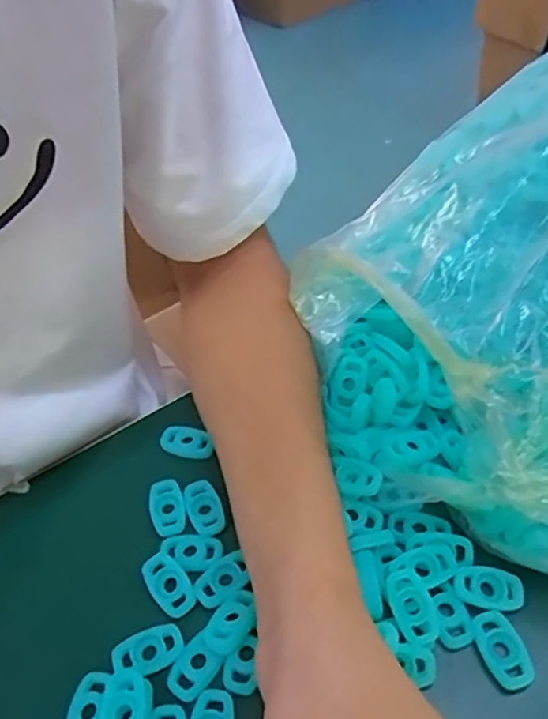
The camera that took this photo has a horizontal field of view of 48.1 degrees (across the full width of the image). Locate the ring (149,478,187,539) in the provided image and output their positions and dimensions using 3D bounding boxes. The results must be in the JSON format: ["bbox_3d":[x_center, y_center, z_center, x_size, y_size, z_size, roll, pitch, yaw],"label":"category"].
[{"bbox_3d":[-0.057,0.079,0.330,0.017,0.004,0.033,-15,47,-7],"label":"ring"}]

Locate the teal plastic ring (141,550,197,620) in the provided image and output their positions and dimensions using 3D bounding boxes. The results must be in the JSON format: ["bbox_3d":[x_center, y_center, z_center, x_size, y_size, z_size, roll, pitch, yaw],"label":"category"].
[{"bbox_3d":[-0.052,0.109,0.301,0.018,0.004,0.032,-30,51,-21],"label":"teal plastic ring"}]

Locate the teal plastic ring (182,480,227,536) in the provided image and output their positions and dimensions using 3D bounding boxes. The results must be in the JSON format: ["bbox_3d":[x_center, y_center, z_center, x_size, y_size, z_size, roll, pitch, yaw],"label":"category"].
[{"bbox_3d":[-0.038,0.079,0.329,0.018,0.004,0.032,-20,48,-12],"label":"teal plastic ring"}]

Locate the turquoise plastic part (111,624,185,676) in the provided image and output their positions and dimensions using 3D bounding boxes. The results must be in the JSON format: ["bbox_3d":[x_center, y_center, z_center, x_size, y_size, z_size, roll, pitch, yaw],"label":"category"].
[{"bbox_3d":[-0.058,0.134,0.281,0.032,0.005,0.018,-20,48,-12],"label":"turquoise plastic part"}]

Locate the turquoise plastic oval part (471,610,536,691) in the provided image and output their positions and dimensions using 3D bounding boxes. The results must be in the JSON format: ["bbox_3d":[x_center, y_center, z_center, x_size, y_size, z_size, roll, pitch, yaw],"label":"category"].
[{"bbox_3d":[0.101,0.128,0.273,0.019,0.005,0.032,-16,51,-8],"label":"turquoise plastic oval part"}]

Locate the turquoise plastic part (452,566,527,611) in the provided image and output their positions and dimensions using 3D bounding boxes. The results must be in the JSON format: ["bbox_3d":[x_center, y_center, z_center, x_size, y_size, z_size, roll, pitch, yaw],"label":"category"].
[{"bbox_3d":[0.100,0.107,0.288,0.032,0.007,0.019,5,48,11],"label":"turquoise plastic part"}]

